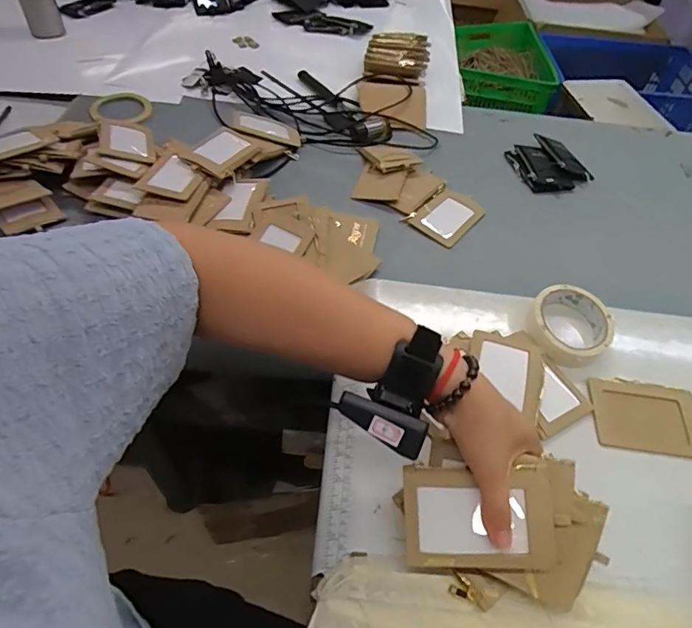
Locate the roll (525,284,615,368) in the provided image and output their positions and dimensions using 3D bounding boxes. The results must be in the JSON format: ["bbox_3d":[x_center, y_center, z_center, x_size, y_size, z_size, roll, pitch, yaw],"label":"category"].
[{"bbox_3d":[0.251,0.013,0.554,0.108,0.033,0.097,-8,53,-12],"label":"roll"}]

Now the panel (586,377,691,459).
[{"bbox_3d":[0.311,0.104,0.502,0.114,0.006,0.080,7,57,3],"label":"panel"}]

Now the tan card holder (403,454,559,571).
[{"bbox_3d":[0.101,0.156,0.376,0.110,0.012,0.078,-7,81,11],"label":"tan card holder"}]

